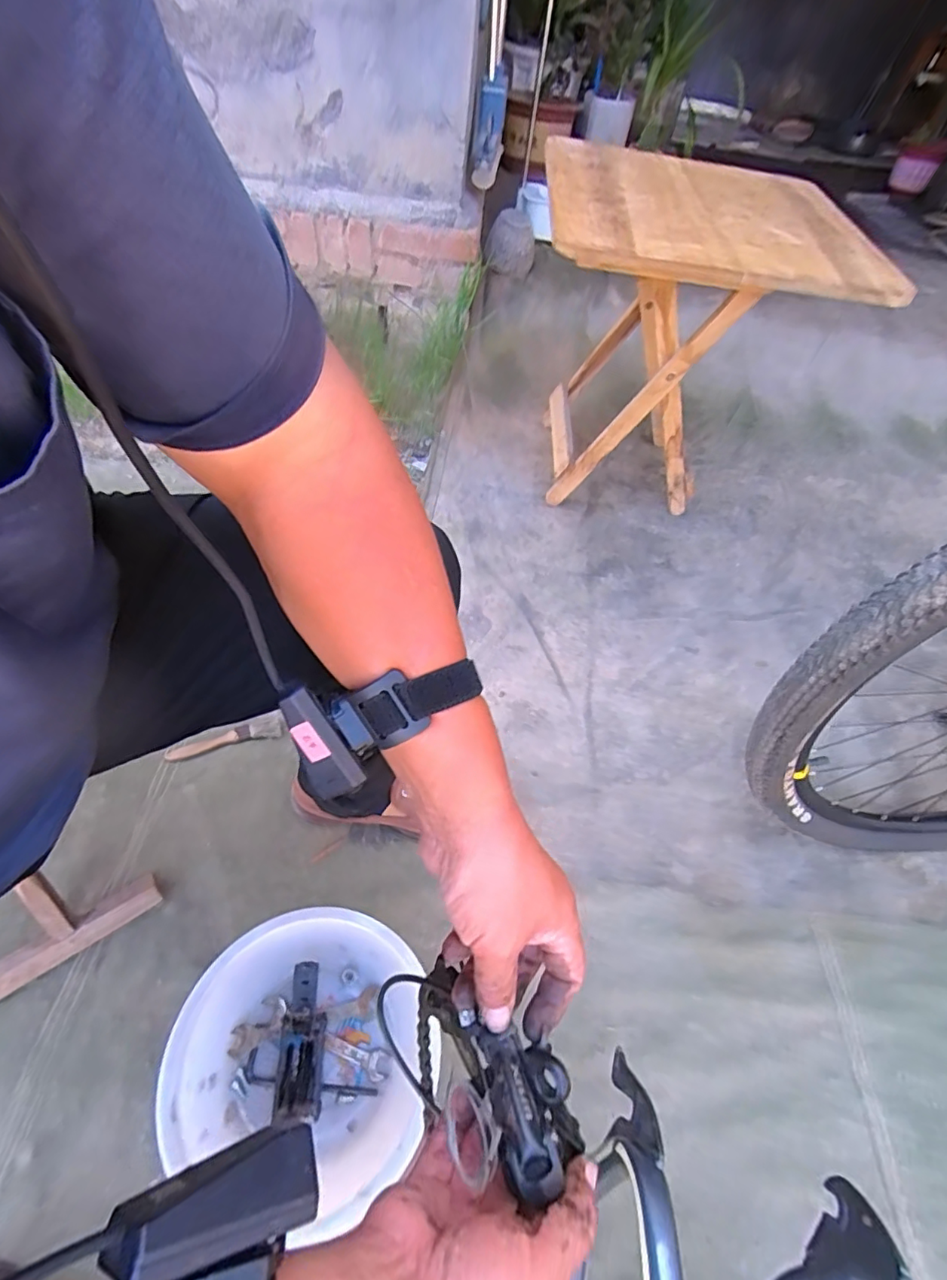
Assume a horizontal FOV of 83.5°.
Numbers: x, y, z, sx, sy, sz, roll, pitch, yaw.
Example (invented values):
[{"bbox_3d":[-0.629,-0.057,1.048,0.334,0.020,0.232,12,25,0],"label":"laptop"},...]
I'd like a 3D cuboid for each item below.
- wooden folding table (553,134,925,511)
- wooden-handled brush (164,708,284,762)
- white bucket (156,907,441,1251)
[{"bbox_3d":[0.349,-0.511,1.008,0.456,0.511,0.466,10,54,1],"label":"wooden folding table"},{"bbox_3d":[-0.347,0.142,0.744,0.151,0.014,0.036,-16,58,-17],"label":"wooden-handled brush"},{"bbox_3d":[-0.165,0.412,0.545,0.245,0.082,0.239,3,54,-5],"label":"white bucket"}]

